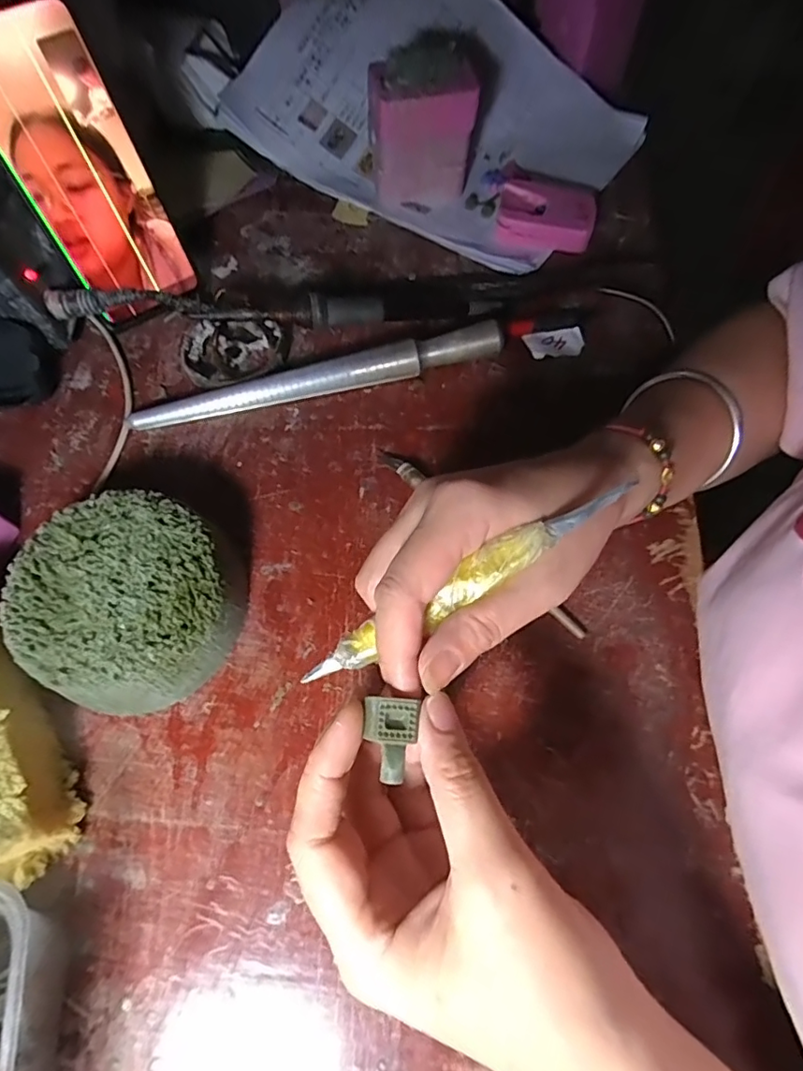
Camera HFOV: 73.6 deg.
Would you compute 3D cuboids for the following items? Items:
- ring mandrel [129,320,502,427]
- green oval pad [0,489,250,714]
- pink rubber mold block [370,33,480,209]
[{"bbox_3d":[-0.051,-0.099,0.345,0.237,0.025,0.016,-15,67,-7],"label":"ring mandrel"},{"bbox_3d":[-0.136,0.031,0.274,0.104,0.044,0.104,20,67,9],"label":"green oval pad"},{"bbox_3d":[0.015,-0.297,0.396,0.074,0.097,0.033,-4,66,-2],"label":"pink rubber mold block"}]

